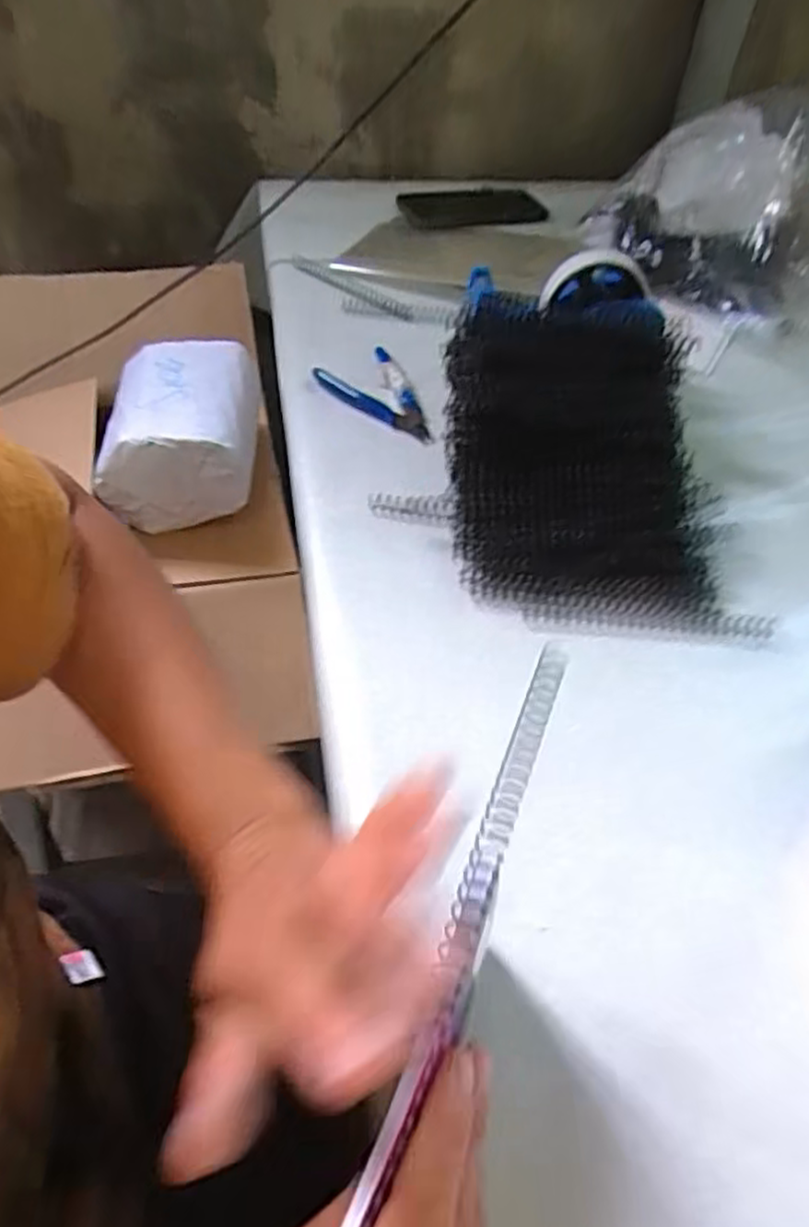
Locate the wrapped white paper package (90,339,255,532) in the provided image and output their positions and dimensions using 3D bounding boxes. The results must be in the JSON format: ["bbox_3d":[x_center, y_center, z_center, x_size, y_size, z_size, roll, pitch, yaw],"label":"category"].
[{"bbox_3d":[-0.193,-0.169,0.653,0.125,0.084,0.177,-2,47,-4],"label":"wrapped white paper package"}]

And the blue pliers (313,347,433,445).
[{"bbox_3d":[-0.011,-0.178,0.584,0.117,0.016,0.060,36,56,28],"label":"blue pliers"}]

